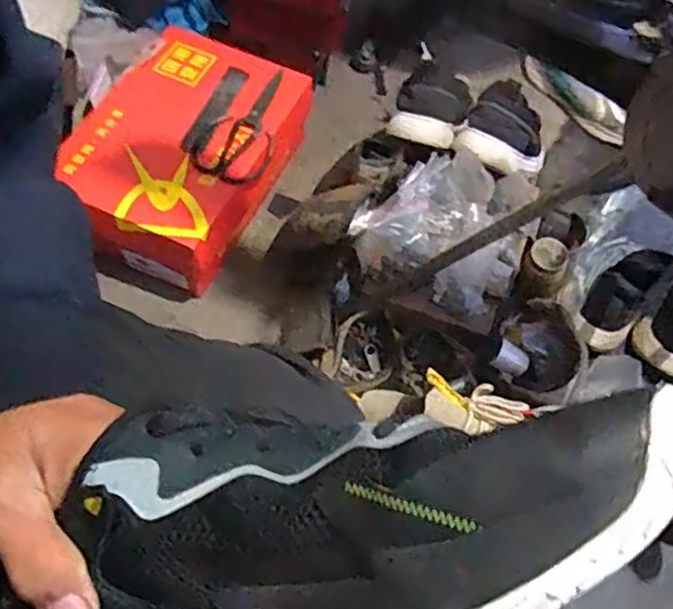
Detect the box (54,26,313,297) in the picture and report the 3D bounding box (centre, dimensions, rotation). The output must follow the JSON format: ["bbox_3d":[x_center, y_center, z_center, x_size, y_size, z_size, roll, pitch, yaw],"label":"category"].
[{"bbox_3d":[-0.185,-0.182,0.862,0.222,0.121,0.303,20,61,8],"label":"box"}]

